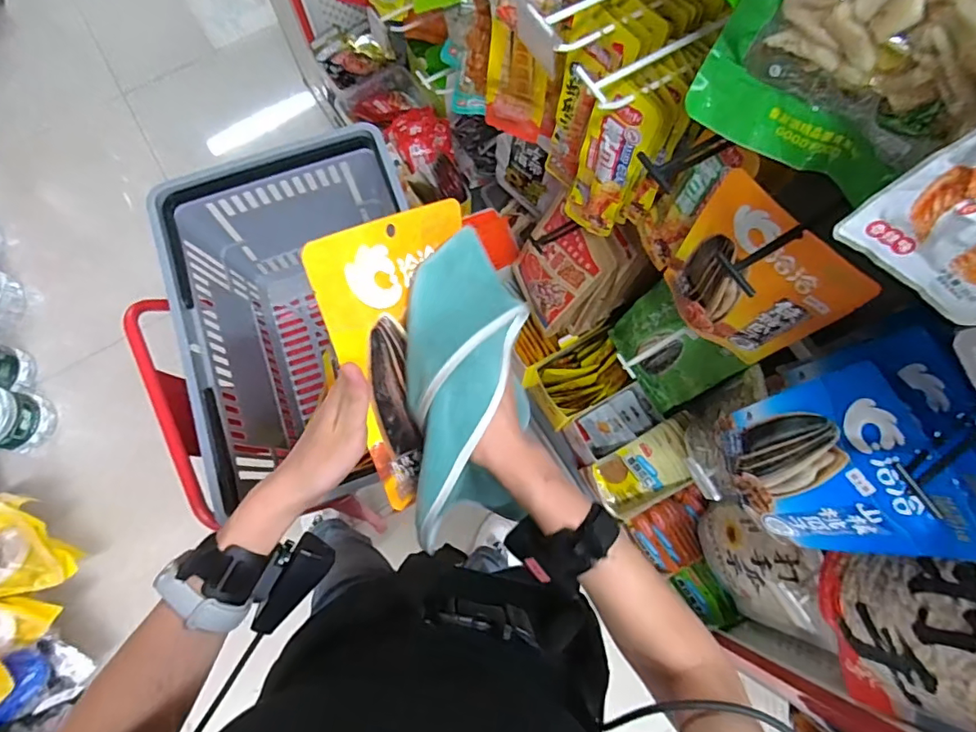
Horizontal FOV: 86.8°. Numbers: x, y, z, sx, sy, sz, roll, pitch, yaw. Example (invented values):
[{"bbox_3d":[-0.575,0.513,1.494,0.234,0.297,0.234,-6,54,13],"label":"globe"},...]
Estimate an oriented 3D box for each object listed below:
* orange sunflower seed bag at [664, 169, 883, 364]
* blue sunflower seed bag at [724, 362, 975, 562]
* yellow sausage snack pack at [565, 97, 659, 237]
[{"bbox_3d":[0.252,-0.081,0.514,0.027,0.195,0.148,-41,79,-10],"label":"orange sunflower seed bag"},{"bbox_3d":[0.305,0.094,0.463,0.035,0.195,0.152,-17,73,-22],"label":"blue sunflower seed bag"},{"bbox_3d":[0.130,-0.216,0.576,0.070,0.199,0.022,33,78,8],"label":"yellow sausage snack pack"}]

